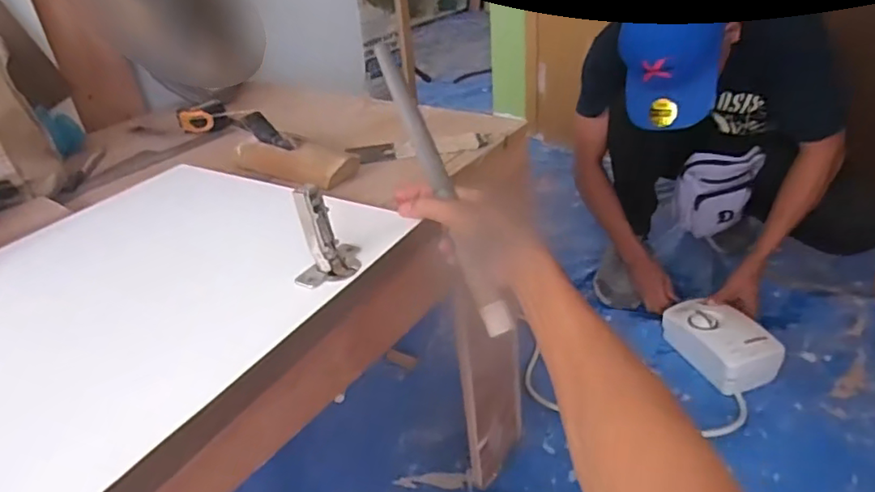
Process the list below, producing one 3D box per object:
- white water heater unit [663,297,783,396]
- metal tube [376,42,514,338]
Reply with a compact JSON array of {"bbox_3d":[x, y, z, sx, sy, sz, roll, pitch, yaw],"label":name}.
[{"bbox_3d":[0.572,0.192,1.178,0.129,0.081,0.212,-12,32,-10],"label":"white water heater unit"},{"bbox_3d":[0.000,-0.065,0.556,0.022,0.023,0.321,-16,70,-16],"label":"metal tube"}]

